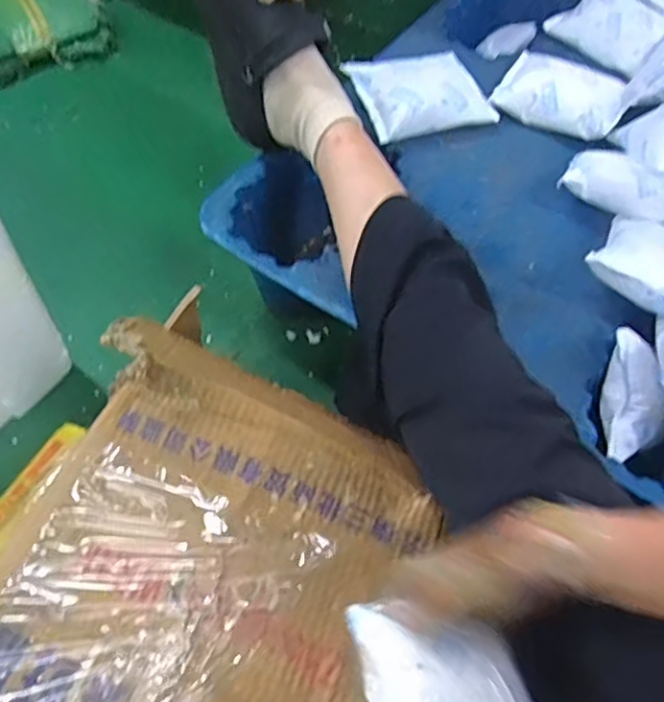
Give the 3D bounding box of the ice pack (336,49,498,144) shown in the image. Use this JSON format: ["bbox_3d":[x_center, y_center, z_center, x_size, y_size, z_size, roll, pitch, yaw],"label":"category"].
[{"bbox_3d":[0.111,-0.312,0.769,0.158,0.054,0.112,-20,61,-16],"label":"ice pack"}]

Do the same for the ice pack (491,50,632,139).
[{"bbox_3d":[0.282,-0.314,0.789,0.150,0.044,0.095,29,60,14],"label":"ice pack"}]

